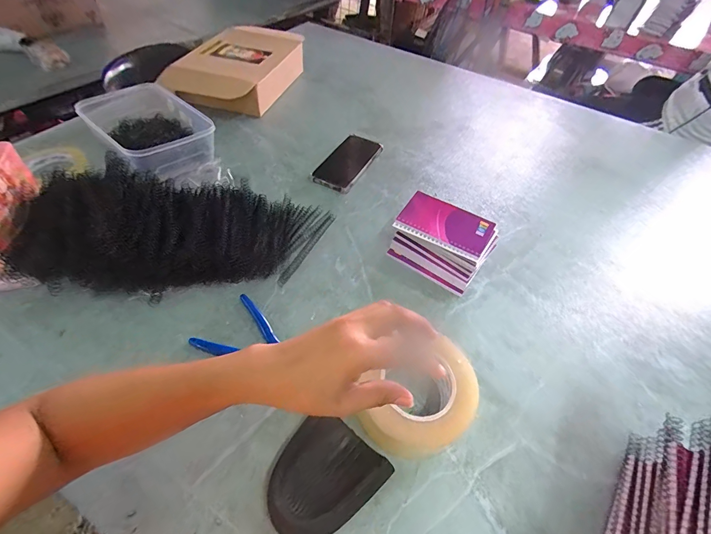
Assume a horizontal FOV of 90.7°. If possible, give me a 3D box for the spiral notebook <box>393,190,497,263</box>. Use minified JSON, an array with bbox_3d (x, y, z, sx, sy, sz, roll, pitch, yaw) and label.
[{"bbox_3d":[0.135,-0.063,0.527,0.134,0.013,0.084,25,55,13],"label":"spiral notebook"}]

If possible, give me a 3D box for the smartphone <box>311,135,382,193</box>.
[{"bbox_3d":[-0.011,-0.209,0.690,0.081,0.007,0.185,24,53,13],"label":"smartphone"}]

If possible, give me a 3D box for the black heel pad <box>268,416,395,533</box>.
[{"bbox_3d":[-0.033,0.208,0.342,0.092,0.031,0.101,34,56,20],"label":"black heel pad"}]

